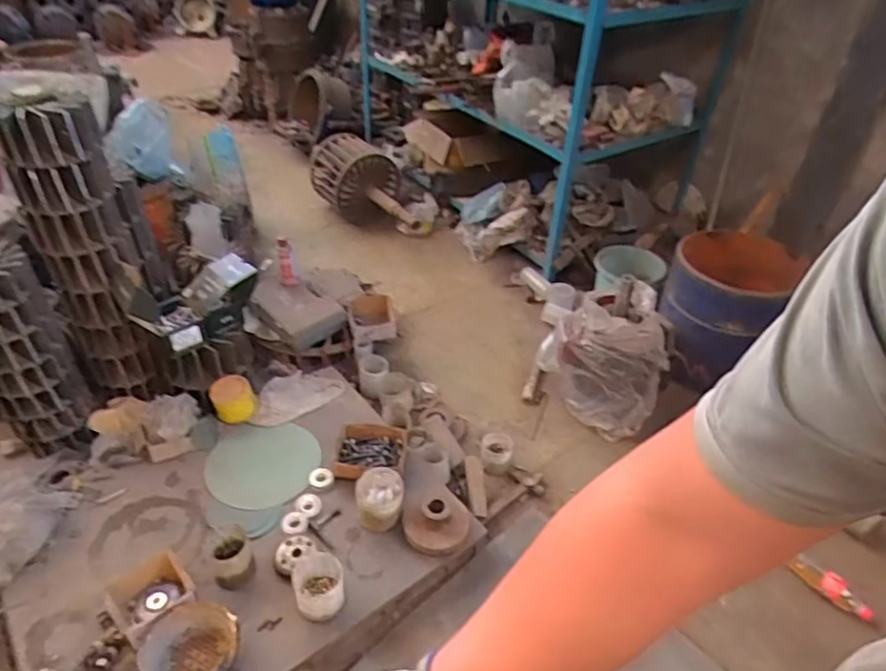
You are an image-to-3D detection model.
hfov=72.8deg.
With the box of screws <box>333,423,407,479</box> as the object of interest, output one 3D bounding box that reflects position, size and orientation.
[{"bbox_3d":[-0.195,0.314,1.626,0.182,0.053,0.172,5,39,1],"label":"box of screws"}]

